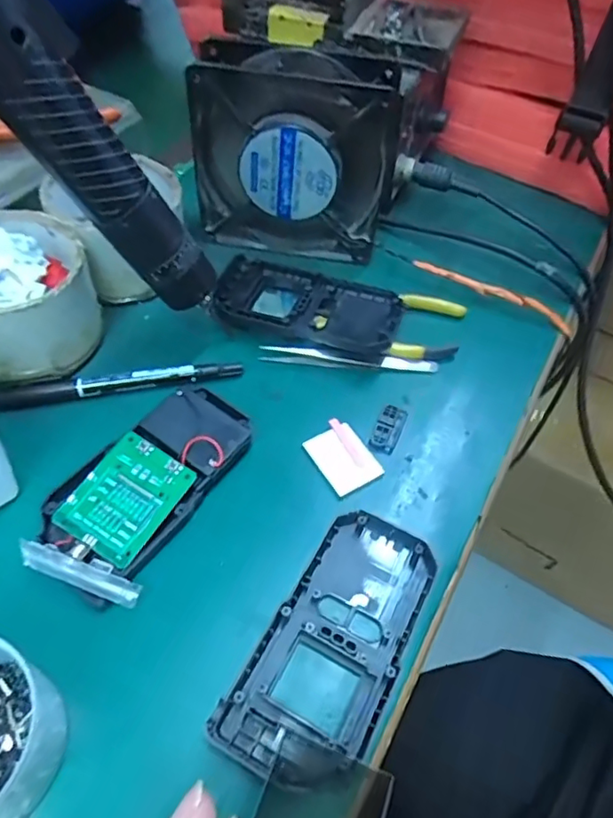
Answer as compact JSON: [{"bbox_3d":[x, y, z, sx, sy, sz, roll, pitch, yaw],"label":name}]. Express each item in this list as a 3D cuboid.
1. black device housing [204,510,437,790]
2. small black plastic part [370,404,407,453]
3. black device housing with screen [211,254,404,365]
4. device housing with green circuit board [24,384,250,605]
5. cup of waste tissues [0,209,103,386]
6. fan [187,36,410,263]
[{"bbox_3d":[0.014,0.101,0.254,0.056,0.009,0.118,27,57,15],"label":"black device housing"},{"bbox_3d":[0.046,0.010,0.326,0.014,0.004,0.031,22,56,12],"label":"small black plastic part"},{"bbox_3d":[-0.001,-0.064,0.364,0.115,0.020,0.065,17,55,9],"label":"black device housing with screen"},{"bbox_3d":[-0.080,0.035,0.287,0.064,0.017,0.117,25,56,14],"label":"device housing with green circuit board"},{"bbox_3d":[-0.159,-0.060,0.322,0.078,0.058,0.079,2,54,-3],"label":"cup of waste tissues"},{"bbox_3d":[-0.006,-0.159,0.371,0.126,0.113,0.037,7,54,1],"label":"fan"}]

